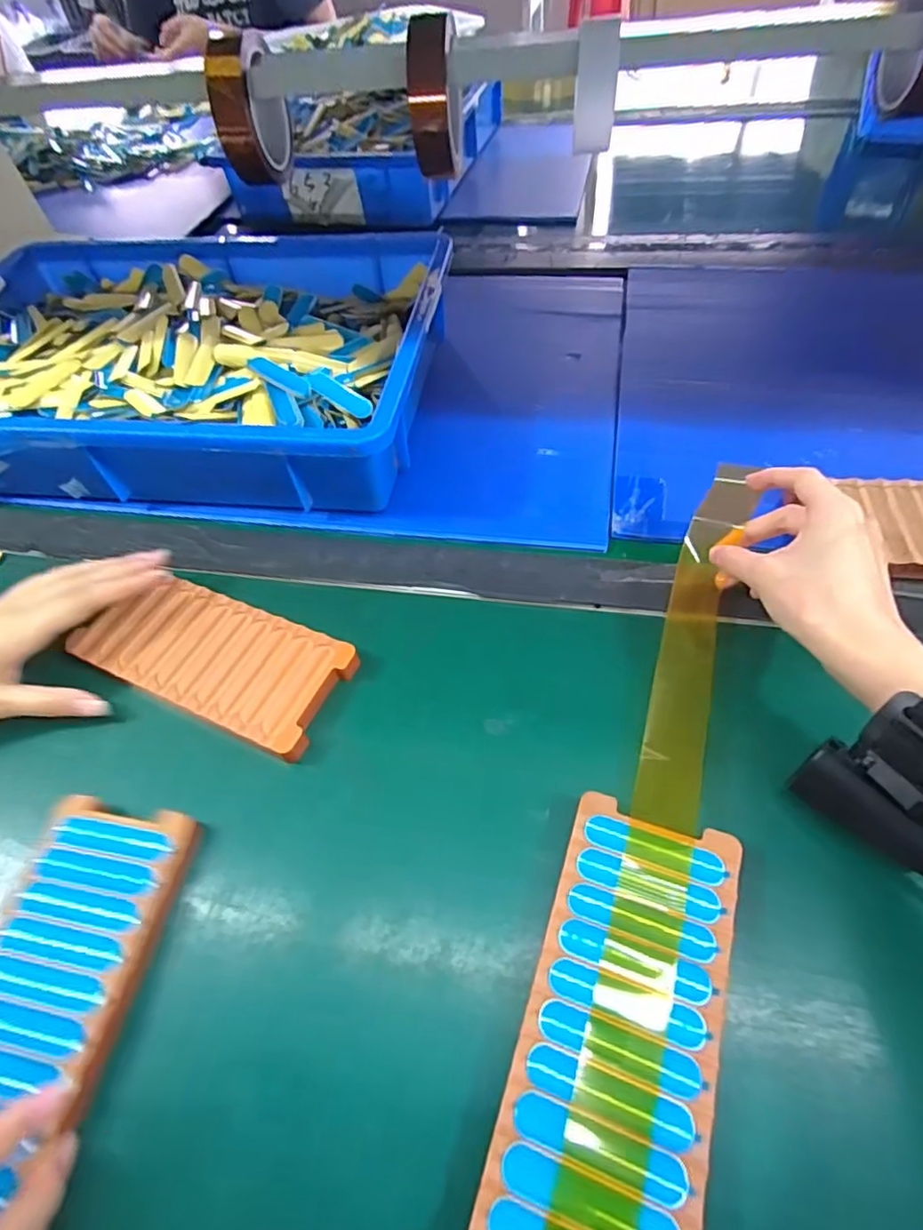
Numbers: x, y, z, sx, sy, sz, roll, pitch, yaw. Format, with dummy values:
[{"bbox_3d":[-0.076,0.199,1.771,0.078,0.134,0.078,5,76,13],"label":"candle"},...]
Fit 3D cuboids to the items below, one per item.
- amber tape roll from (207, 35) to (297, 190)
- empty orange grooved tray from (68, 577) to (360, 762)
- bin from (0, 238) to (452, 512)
[{"bbox_3d":[-0.179,-0.436,0.510,0.046,0.087,0.088,-4,53,3],"label":"amber tape roll"},{"bbox_3d":[-0.151,0.024,0.362,0.166,0.016,0.072,19,58,19],"label":"empty orange grooved tray"},{"bbox_3d":[-0.243,-0.227,0.504,0.444,0.072,0.298,5,55,10],"label":"bin"}]

